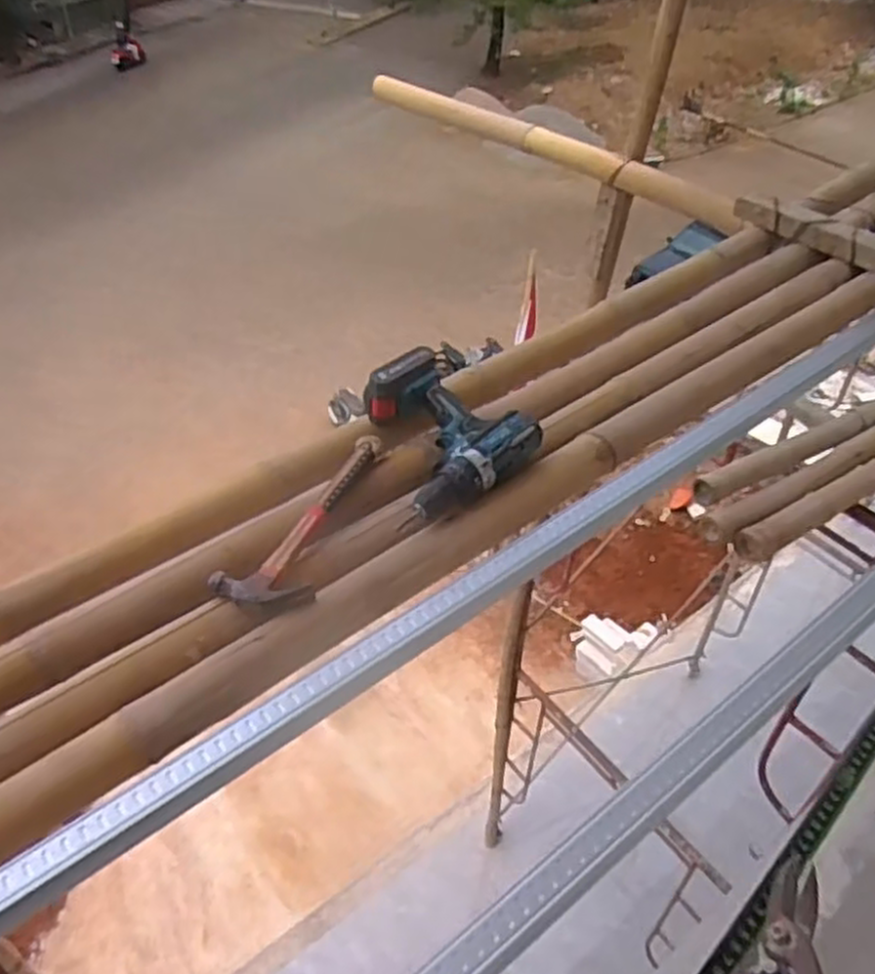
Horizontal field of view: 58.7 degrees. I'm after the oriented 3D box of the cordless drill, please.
[{"bbox_3d":[-0.011,-0.058,0.938,0.203,0.089,0.208,30,50,26],"label":"cordless drill"}]

